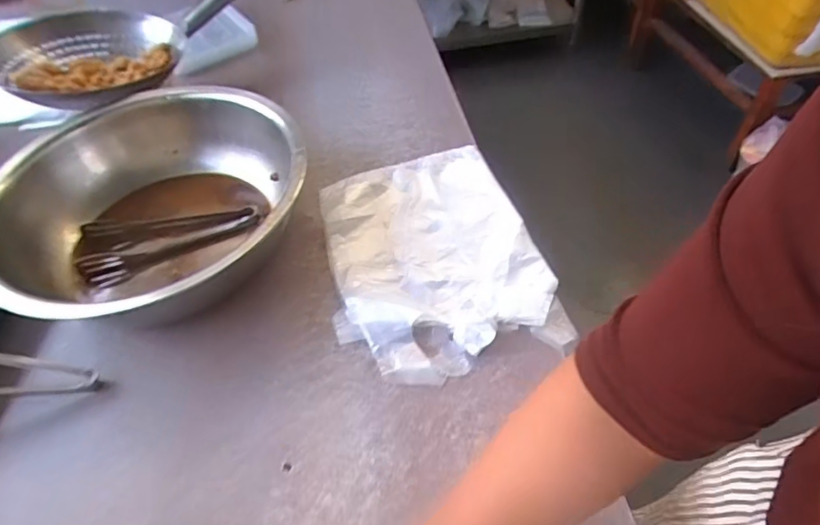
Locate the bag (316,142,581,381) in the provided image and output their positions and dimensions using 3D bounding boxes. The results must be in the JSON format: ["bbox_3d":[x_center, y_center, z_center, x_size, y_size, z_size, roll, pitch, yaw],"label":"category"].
[{"bbox_3d":[0.028,-0.015,0.660,0.251,0.021,0.328,-14,51,-7],"label":"bag"}]

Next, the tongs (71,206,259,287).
[{"bbox_3d":[-0.325,-0.039,0.704,0.235,0.032,0.091,-20,52,-11],"label":"tongs"}]

